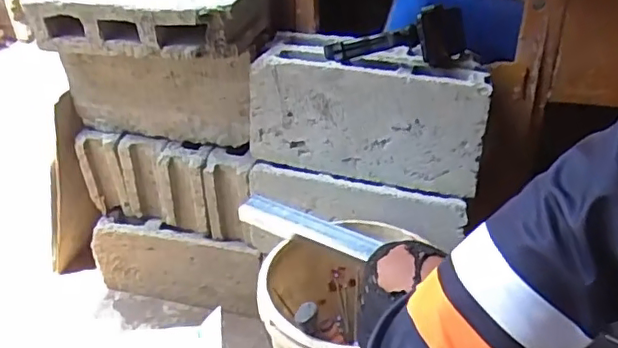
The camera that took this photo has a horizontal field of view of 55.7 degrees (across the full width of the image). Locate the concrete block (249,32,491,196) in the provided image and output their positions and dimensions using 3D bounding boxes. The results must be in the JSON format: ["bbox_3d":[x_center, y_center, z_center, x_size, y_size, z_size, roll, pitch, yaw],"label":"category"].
[{"bbox_3d":[0.111,-0.125,1.048,0.387,0.189,0.188,8,31,14],"label":"concrete block"}]

